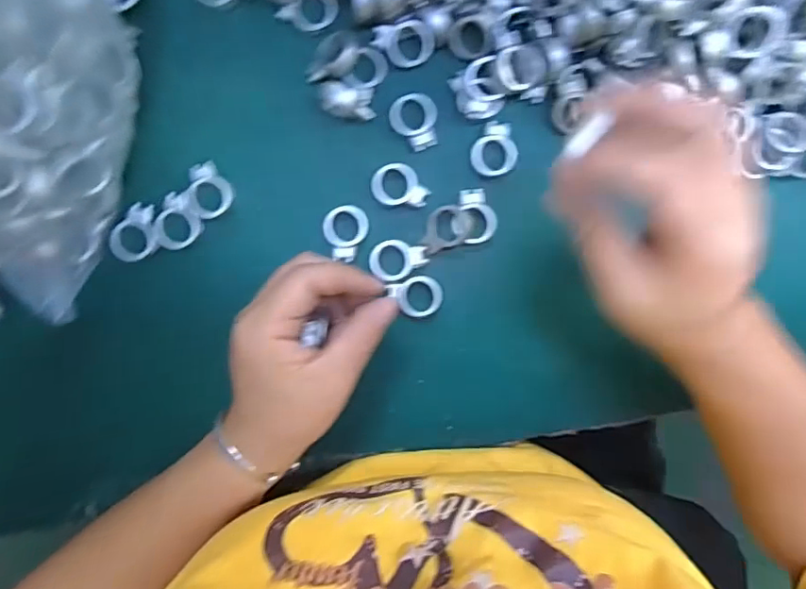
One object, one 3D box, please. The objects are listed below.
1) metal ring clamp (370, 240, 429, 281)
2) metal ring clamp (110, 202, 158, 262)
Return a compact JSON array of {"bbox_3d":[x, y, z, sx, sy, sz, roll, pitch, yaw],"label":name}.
[{"bbox_3d":[-0.002,-0.022,0.336,0.036,0.004,0.025,-2,95,-2],"label":"metal ring clamp"},{"bbox_3d":[-0.164,-0.038,0.329,0.026,0.008,0.035,35,92,-5],"label":"metal ring clamp"}]

